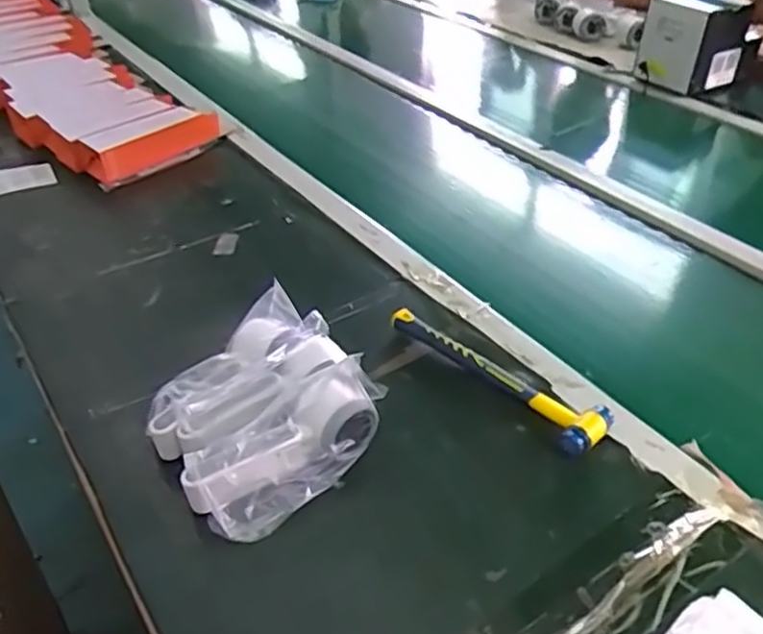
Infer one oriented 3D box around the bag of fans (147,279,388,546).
[{"bbox_3d":[-0.099,0.080,0.621,0.156,0.085,0.199,22,45,27],"label":"bag of fans"}]

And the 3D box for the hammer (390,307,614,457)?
[{"bbox_3d":[0.112,0.050,0.694,0.060,0.021,0.245,-28,46,-29],"label":"hammer"}]

